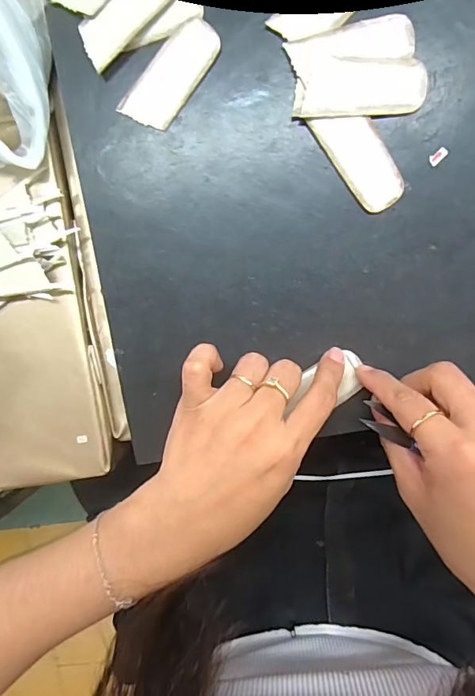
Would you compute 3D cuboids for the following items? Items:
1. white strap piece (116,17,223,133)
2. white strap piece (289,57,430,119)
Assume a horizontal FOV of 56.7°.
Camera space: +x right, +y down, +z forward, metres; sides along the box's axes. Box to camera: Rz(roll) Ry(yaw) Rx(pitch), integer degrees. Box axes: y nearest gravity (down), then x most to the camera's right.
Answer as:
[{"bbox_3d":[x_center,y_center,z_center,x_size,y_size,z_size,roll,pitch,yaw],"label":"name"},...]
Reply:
[{"bbox_3d":[-0.041,-0.170,0.273,0.031,0.004,0.070,38,98,0],"label":"white strap piece"},{"bbox_3d":[0.073,-0.155,0.263,0.075,0.005,0.031,-1,96,5],"label":"white strap piece"}]

